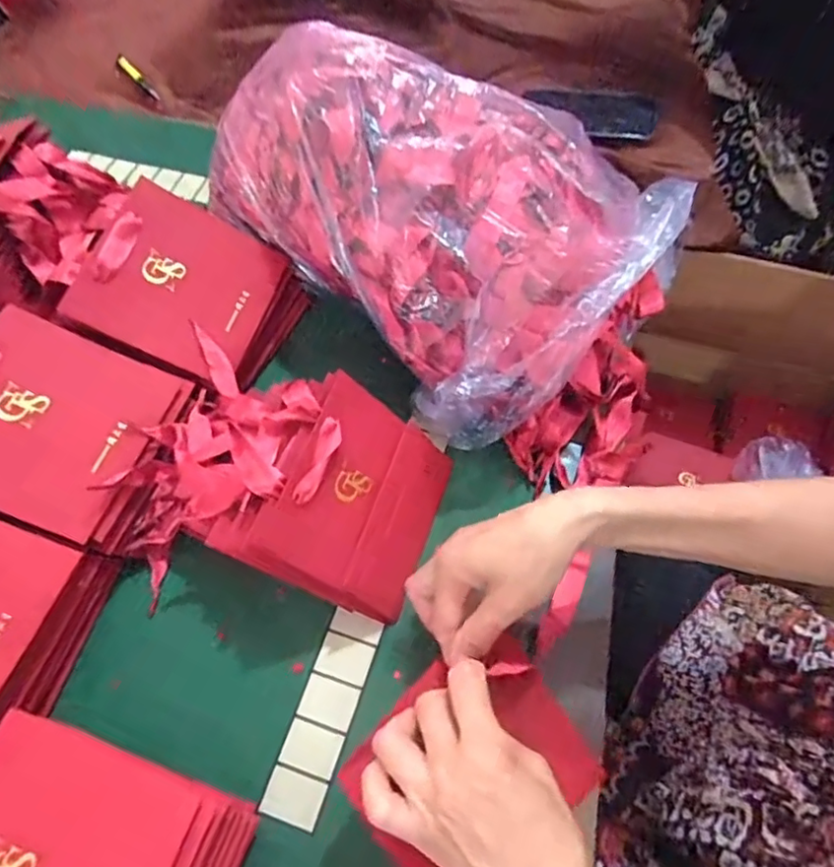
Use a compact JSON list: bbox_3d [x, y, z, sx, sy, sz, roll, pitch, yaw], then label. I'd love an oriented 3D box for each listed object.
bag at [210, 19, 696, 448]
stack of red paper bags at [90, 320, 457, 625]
[{"bbox_3d":[0.004,-0.197,0.523,0.229,0.174,0.386,-38,66,-18],"label":"bag"},{"bbox_3d":[-0.100,0.035,0.458,0.226,0.111,0.174,16,62,10],"label":"stack of red paper bags"}]

